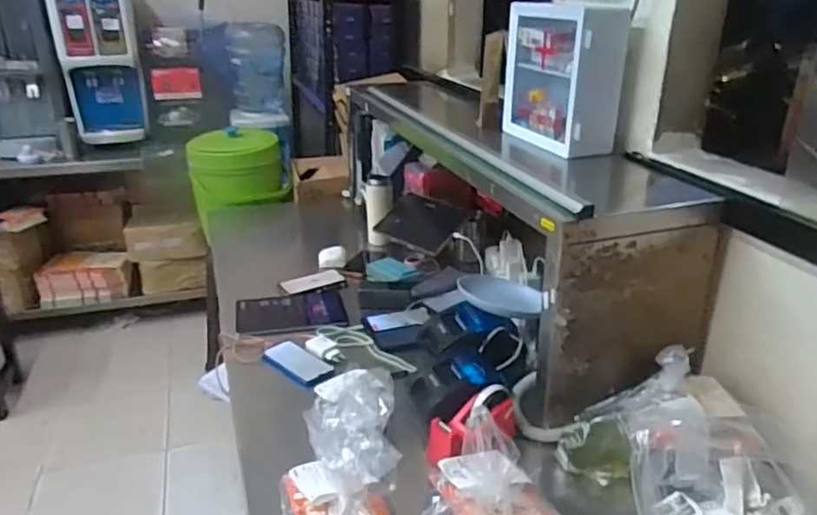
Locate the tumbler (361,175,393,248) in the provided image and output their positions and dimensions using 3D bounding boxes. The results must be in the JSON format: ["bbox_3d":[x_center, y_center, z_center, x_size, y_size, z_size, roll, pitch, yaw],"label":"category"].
[{"bbox_3d":[-0.091,-0.139,1.802,0.090,0.213,0.072,0,-4,0],"label":"tumbler"}]

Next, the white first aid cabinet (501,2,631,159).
[{"bbox_3d":[0.311,-0.374,1.285,0.110,0.263,0.296,-7,25,-16],"label":"white first aid cabinet"}]

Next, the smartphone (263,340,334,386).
[{"bbox_3d":[-0.227,0.210,1.257,0.160,0.010,0.078,19,30,37],"label":"smartphone"}]

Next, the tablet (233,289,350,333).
[{"bbox_3d":[-0.271,0.126,1.450,0.246,0.013,0.165,-5,27,-12],"label":"tablet"}]

